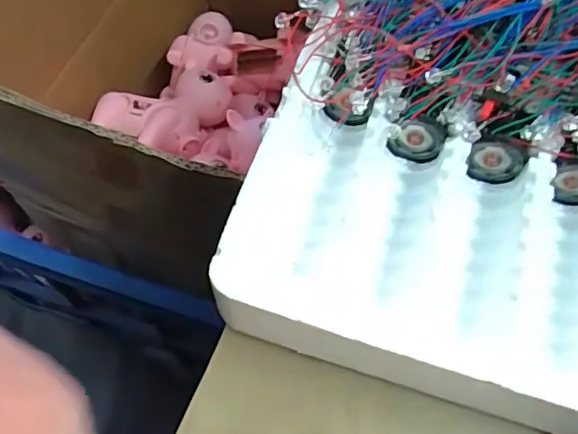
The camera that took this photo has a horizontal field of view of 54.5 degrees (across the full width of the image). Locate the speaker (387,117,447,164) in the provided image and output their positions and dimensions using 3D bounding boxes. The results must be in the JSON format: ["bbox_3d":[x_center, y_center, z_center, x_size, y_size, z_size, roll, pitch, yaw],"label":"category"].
[{"bbox_3d":[0.055,-0.033,0.239,0.022,0.023,0.006,10,60,5],"label":"speaker"}]

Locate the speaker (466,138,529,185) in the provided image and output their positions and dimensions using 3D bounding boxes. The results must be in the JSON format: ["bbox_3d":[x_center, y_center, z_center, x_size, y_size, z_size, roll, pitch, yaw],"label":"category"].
[{"bbox_3d":[0.086,-0.023,0.236,0.022,0.024,0.006,17,61,9],"label":"speaker"}]

